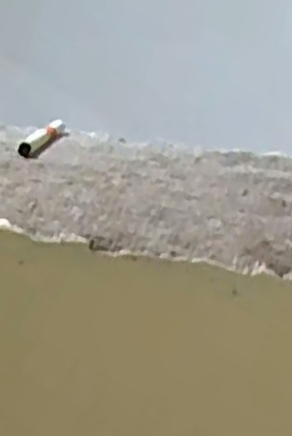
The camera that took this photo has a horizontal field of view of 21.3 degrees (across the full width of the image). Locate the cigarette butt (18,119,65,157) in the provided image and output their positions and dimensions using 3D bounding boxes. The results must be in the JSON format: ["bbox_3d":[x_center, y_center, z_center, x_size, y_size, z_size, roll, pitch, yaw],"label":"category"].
[{"bbox_3d":[-0.060,-0.047,0.451,0.007,0.009,0.048,8,30,19],"label":"cigarette butt"}]

